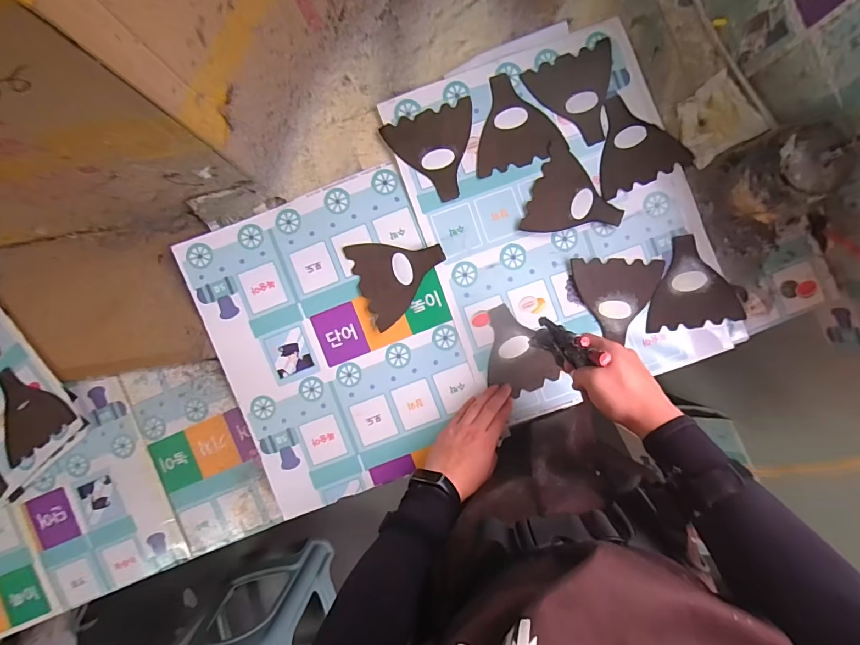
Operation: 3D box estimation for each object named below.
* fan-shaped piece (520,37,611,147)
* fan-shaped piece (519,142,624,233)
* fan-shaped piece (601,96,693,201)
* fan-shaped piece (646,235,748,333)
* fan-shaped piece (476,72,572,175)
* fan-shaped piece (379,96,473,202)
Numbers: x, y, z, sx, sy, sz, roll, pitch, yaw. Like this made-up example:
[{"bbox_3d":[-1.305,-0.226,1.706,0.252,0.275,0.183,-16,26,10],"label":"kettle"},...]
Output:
[{"bbox_3d":[0.218,-0.329,0.593,0.126,0.006,0.132,-19,91,3],"label":"fan-shaped piece"},{"bbox_3d":[0.217,-0.181,0.593,0.129,0.010,0.127,19,92,2],"label":"fan-shaped piece"},{"bbox_3d":[0.298,-0.267,0.593,0.129,0.008,0.130,-21,91,3],"label":"fan-shaped piece"},{"bbox_3d":[0.381,-0.058,0.591,0.130,0.009,0.132,-7,91,5],"label":"fan-shaped piece"},{"bbox_3d":[0.121,-0.296,0.595,0.127,0.005,0.130,-16,94,2],"label":"fan-shaped piece"},{"bbox_3d":[0.011,-0.247,0.597,0.129,0.006,0.129,-17,91,3],"label":"fan-shaped piece"}]

